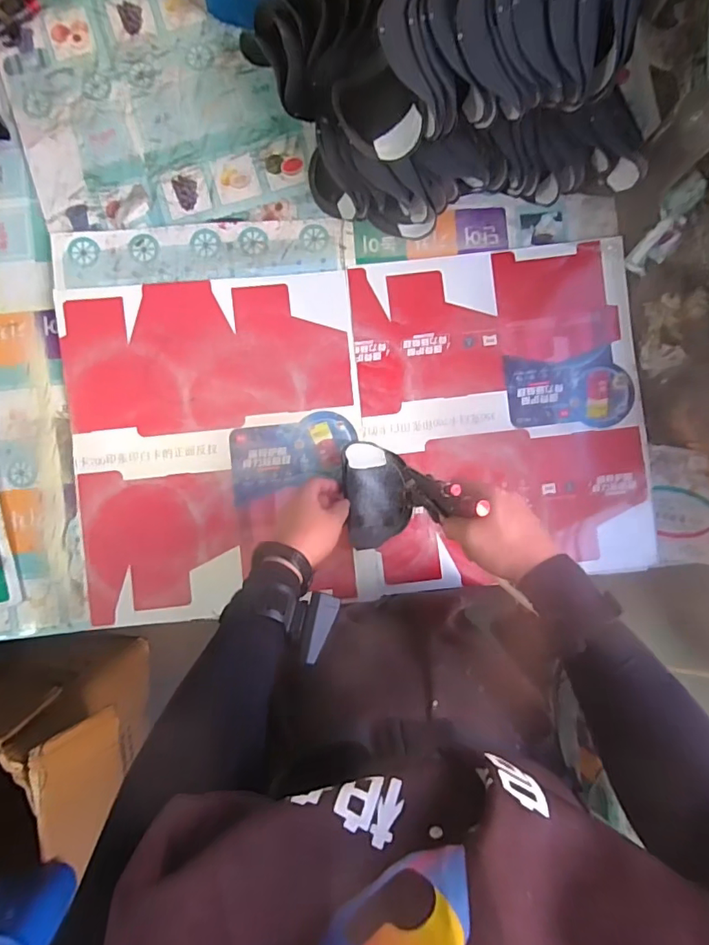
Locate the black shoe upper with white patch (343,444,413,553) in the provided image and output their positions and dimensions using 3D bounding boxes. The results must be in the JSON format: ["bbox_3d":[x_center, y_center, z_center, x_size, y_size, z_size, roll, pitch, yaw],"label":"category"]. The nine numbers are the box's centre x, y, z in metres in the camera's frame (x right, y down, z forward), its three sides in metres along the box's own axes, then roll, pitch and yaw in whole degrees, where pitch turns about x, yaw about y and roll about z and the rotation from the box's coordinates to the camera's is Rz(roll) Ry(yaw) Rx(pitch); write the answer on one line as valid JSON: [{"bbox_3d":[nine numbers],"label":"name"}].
[{"bbox_3d":[0.032,0.030,0.697,0.090,0.043,0.143,-4,88,-1],"label":"black shoe upper with white patch"}]

